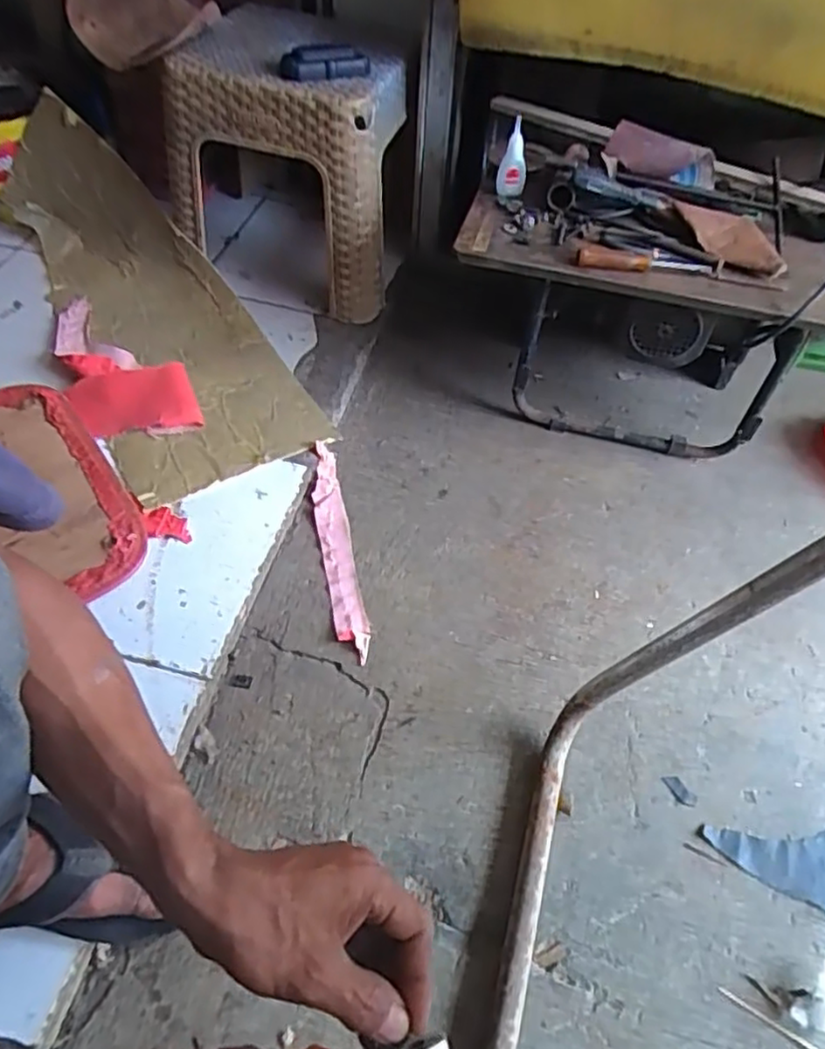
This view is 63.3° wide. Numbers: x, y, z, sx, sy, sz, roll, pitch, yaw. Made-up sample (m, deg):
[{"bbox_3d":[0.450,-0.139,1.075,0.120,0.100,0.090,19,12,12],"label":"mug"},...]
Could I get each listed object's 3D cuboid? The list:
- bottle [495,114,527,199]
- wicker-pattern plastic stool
[{"bbox_3d":[0.119,-0.430,0.787,0.033,0.082,0.023,3,31,-2],"label":"bottle"},{"bbox_3d":[-0.152,-0.516,0.942,0.276,0.295,0.265,13,53,5],"label":"wicker-pattern plastic stool"}]

